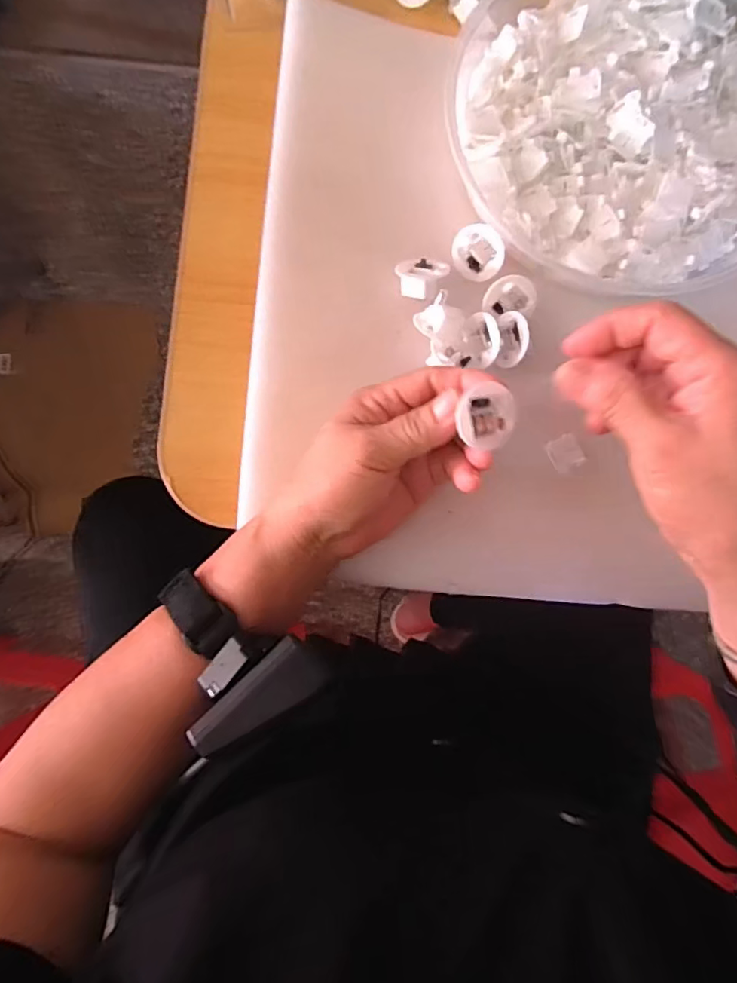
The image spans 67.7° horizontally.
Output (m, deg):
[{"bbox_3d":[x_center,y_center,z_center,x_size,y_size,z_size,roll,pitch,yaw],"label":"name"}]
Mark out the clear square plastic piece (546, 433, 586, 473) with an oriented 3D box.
[{"bbox_3d":[0.123,-0.024,0.341,0.019,0.004,0.021,-27,87,-5],"label":"clear square plastic piece"}]

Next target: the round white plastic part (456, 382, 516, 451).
[{"bbox_3d":[0.057,-0.039,0.277,0.030,0.016,0.030,-6,107,-19],"label":"round white plastic part"}]

